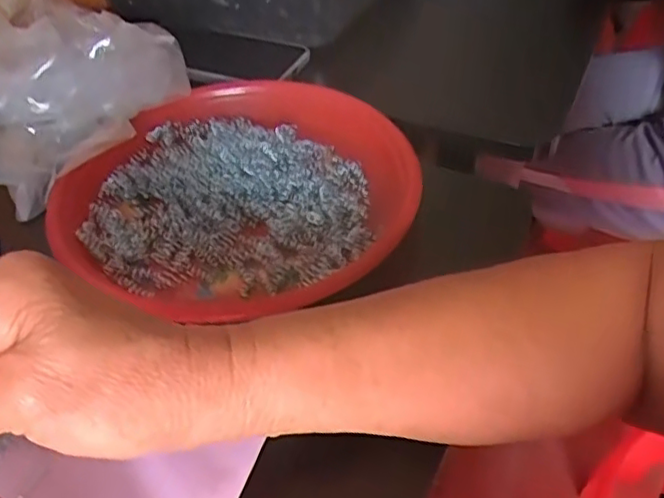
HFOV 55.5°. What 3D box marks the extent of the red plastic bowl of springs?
[{"bbox_3d":[-0.058,-0.042,0.423,0.216,0.031,0.212,-2,44,2],"label":"red plastic bowl of springs"}]

